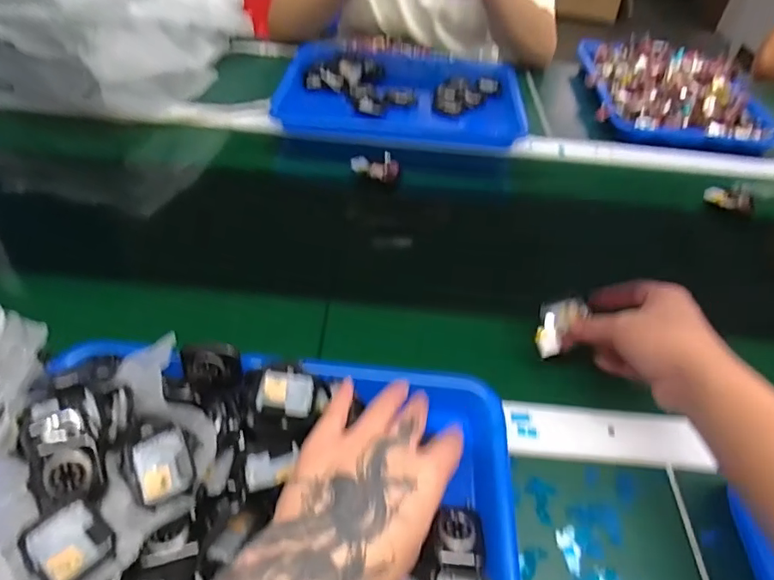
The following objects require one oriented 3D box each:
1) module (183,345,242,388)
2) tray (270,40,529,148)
[{"bbox_3d":[-0.130,0.055,0.393,0.044,0.030,0.020,0,10,-1],"label":"module"},{"bbox_3d":[0.024,-0.289,0.765,0.330,0.042,0.223,4,47,-2],"label":"tray"}]

